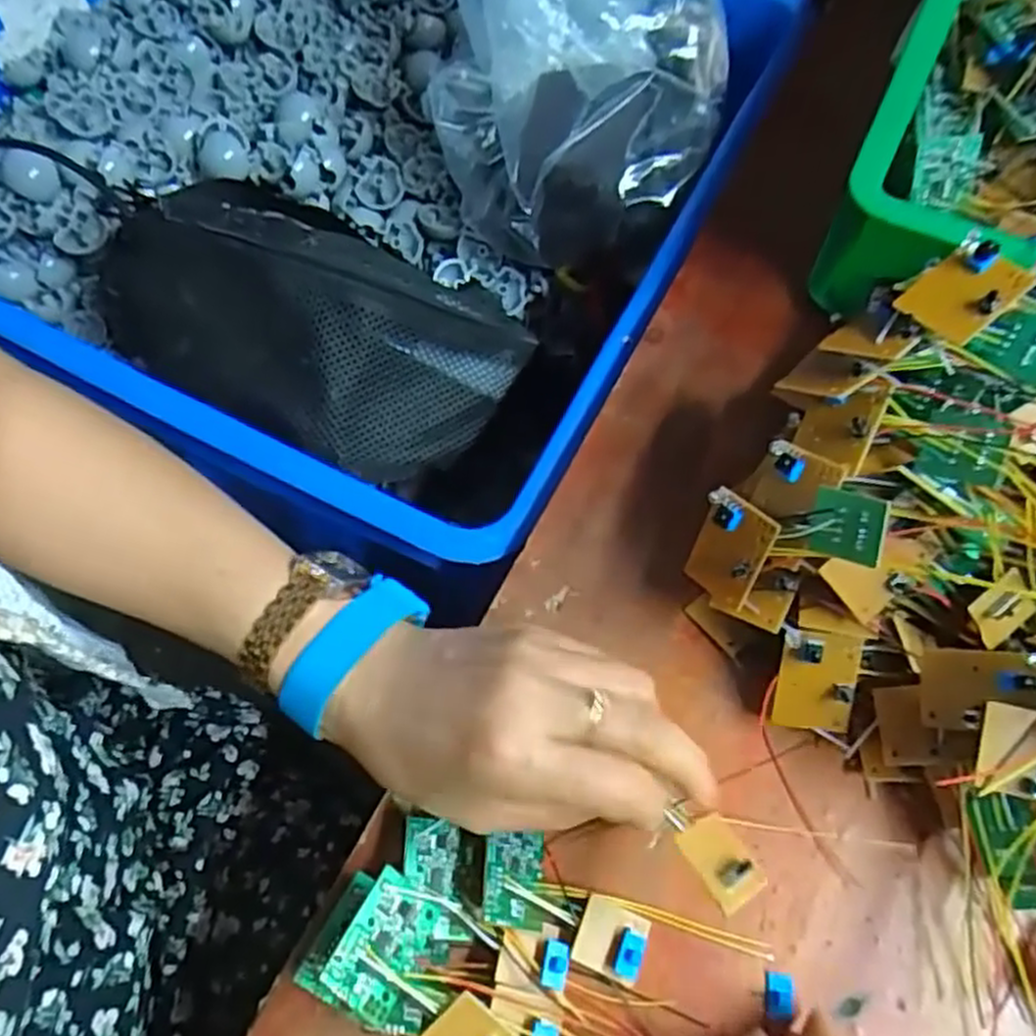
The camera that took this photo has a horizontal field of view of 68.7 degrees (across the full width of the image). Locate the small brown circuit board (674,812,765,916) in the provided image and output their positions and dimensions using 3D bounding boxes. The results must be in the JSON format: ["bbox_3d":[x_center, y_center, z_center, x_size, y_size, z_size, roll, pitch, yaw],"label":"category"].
[{"bbox_3d":[0.071,0.120,0.266,0.020,0.004,0.029,-25,55,-24],"label":"small brown circuit board"}]

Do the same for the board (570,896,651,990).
[{"bbox_3d":[0.037,0.167,0.299,0.028,0.011,0.025,22,68,8],"label":"board"}]

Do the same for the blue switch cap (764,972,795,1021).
[{"bbox_3d":[0.103,0.188,0.298,0.012,0.004,0.016,5,67,1],"label":"blue switch cap"}]

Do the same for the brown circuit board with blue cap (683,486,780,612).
[{"bbox_3d":[0.086,0.014,0.312,0.030,0.045,0.006,35,36,32],"label":"brown circuit board with blue cap"}]

